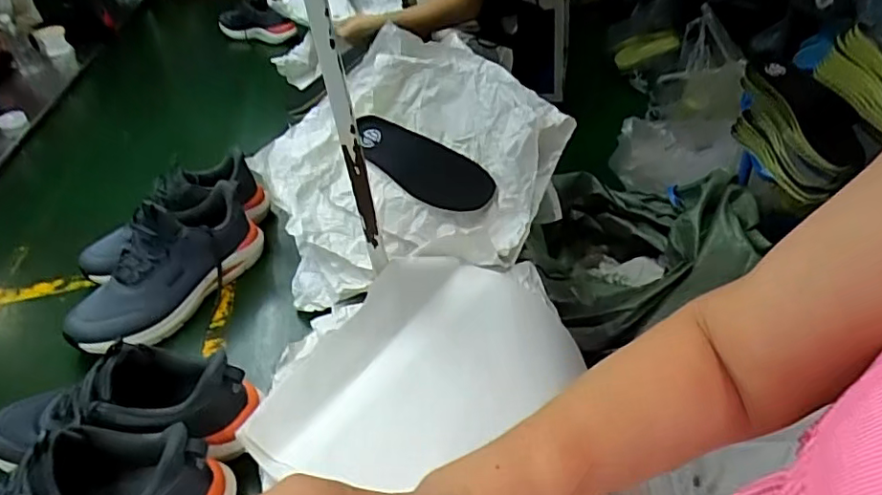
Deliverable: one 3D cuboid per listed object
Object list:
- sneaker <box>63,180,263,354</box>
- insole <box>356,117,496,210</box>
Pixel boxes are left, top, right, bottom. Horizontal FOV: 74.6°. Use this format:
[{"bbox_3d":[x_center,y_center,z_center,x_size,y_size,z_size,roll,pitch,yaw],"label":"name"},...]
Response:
[{"bbox_3d":[-0.429,0.014,0.903,0.110,0.148,0.333,19,46,28],"label":"sneaker"},{"bbox_3d":[-0.037,-0.131,0.905,0.259,0.023,0.099,28,75,22],"label":"insole"}]

